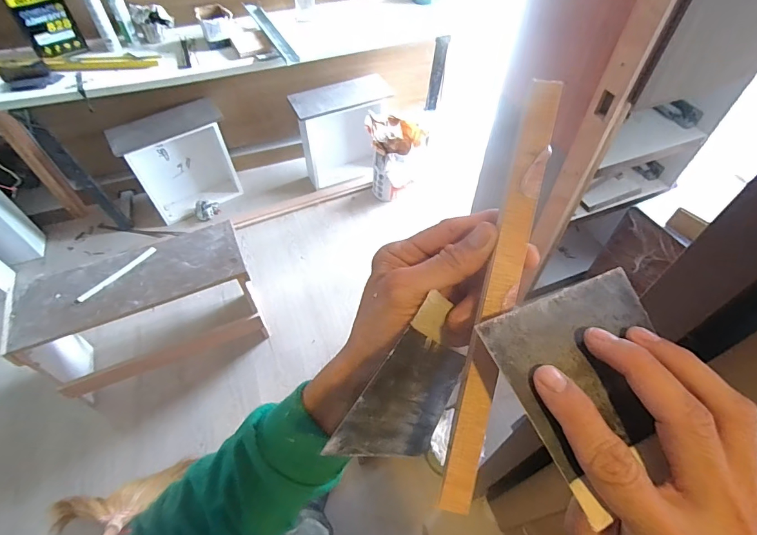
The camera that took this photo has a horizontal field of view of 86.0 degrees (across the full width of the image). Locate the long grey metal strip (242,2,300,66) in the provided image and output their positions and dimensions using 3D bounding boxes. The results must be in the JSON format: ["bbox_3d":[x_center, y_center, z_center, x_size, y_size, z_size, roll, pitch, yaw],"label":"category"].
[{"bbox_3d":[-0.407,-0.895,1.537,0.063,0.015,0.445,-17,60,-33],"label":"long grey metal strip"}]

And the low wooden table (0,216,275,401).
[{"bbox_3d":[-0.790,0.157,1.440,0.696,0.413,0.288,-20,56,-14],"label":"low wooden table"}]

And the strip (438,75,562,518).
[{"bbox_3d":[0.067,0.011,0.221,0.018,0.005,0.235,14,86,5],"label":"strip"}]

